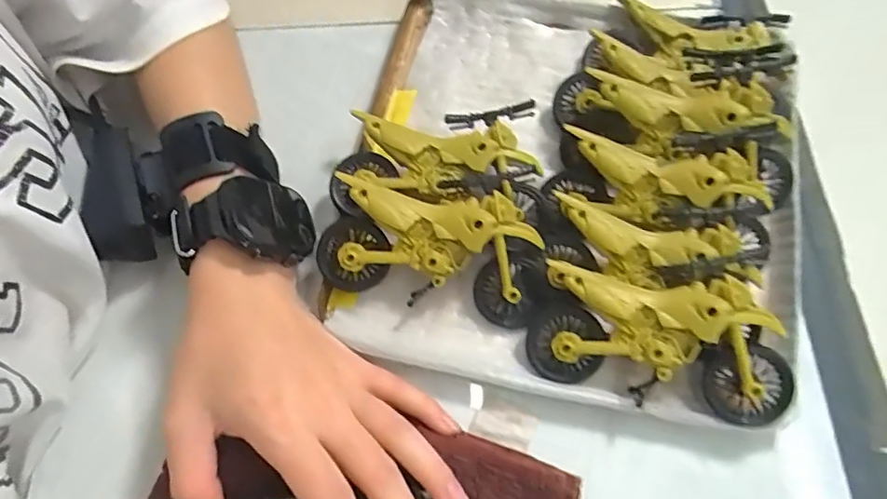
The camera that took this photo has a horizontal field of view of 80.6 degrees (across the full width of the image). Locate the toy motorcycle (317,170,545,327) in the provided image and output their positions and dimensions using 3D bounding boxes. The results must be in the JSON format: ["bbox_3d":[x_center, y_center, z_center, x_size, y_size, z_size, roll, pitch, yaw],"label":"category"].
[{"bbox_3d":[-0.005,-0.002,0.271,0.115,0.036,0.063,11,72,5],"label":"toy motorcycle"}]

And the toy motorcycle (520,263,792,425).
[{"bbox_3d":[0.104,0.044,0.252,0.116,0.041,0.055,10,72,5],"label":"toy motorcycle"}]

